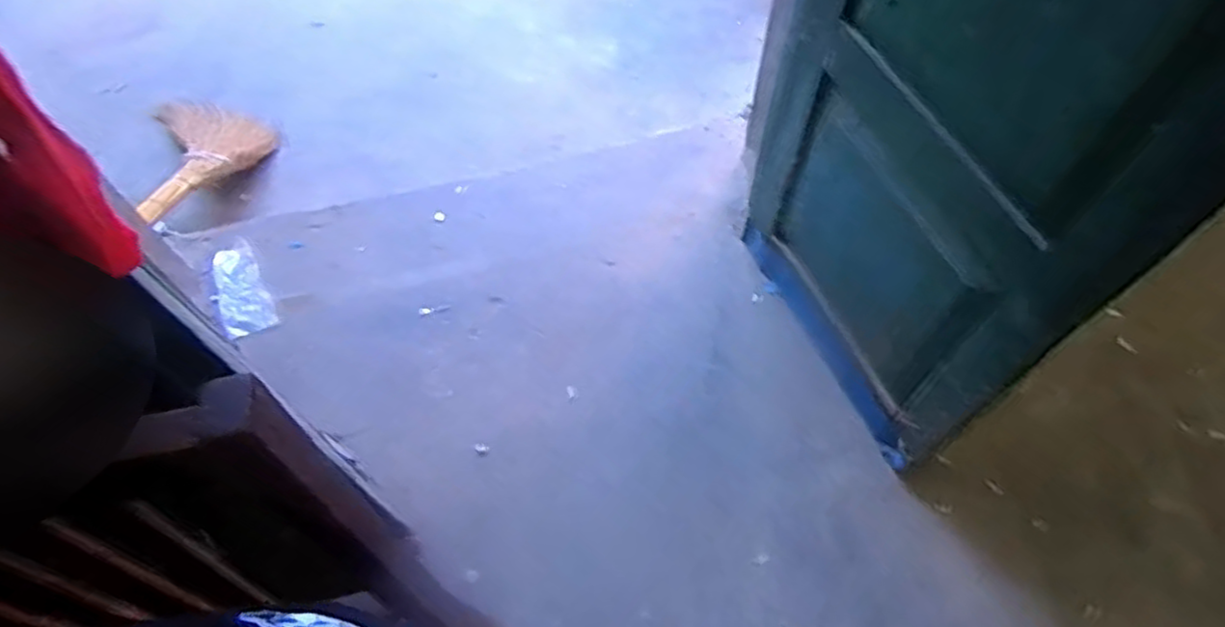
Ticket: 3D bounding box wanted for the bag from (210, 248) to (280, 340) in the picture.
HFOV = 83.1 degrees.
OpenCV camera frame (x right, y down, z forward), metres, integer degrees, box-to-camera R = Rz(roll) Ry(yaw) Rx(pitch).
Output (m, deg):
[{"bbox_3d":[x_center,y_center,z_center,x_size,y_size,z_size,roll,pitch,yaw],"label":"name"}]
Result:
[{"bbox_3d":[-0.754,-0.041,1.404,0.106,0.038,0.226,-29,64,-15],"label":"bag"}]

